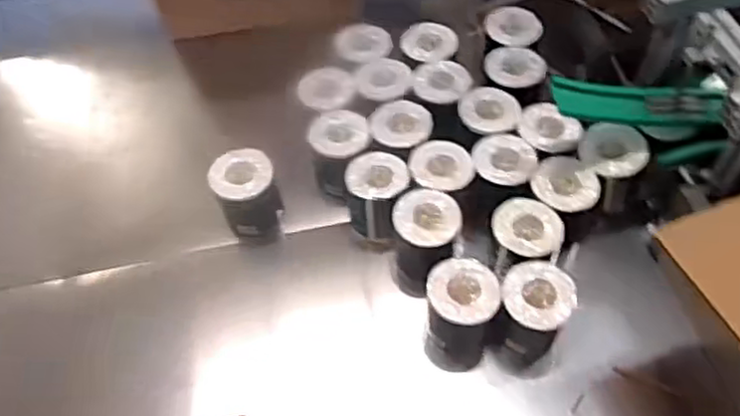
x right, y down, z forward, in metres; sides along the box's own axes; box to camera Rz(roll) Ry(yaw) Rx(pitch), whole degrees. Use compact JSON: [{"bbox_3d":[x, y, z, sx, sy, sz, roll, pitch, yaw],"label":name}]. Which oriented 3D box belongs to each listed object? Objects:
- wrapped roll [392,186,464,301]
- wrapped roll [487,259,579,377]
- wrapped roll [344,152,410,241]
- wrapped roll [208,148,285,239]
[{"bbox_3d":[0.083,0.053,1.029,0.091,0.152,0.092,-1,56,2],"label":"wrapped roll"},{"bbox_3d":[0.220,0.156,0.956,0.091,0.165,0.100,-1,56,2],"label":"wrapped roll"},{"bbox_3d":[0.012,-0.017,1.054,0.093,0.101,0.102,-1,56,2],"label":"wrapped roll"},{"bbox_3d":[-0.190,-0.019,1.095,0.102,0.136,0.083,-11,56,-5],"label":"wrapped roll"}]

